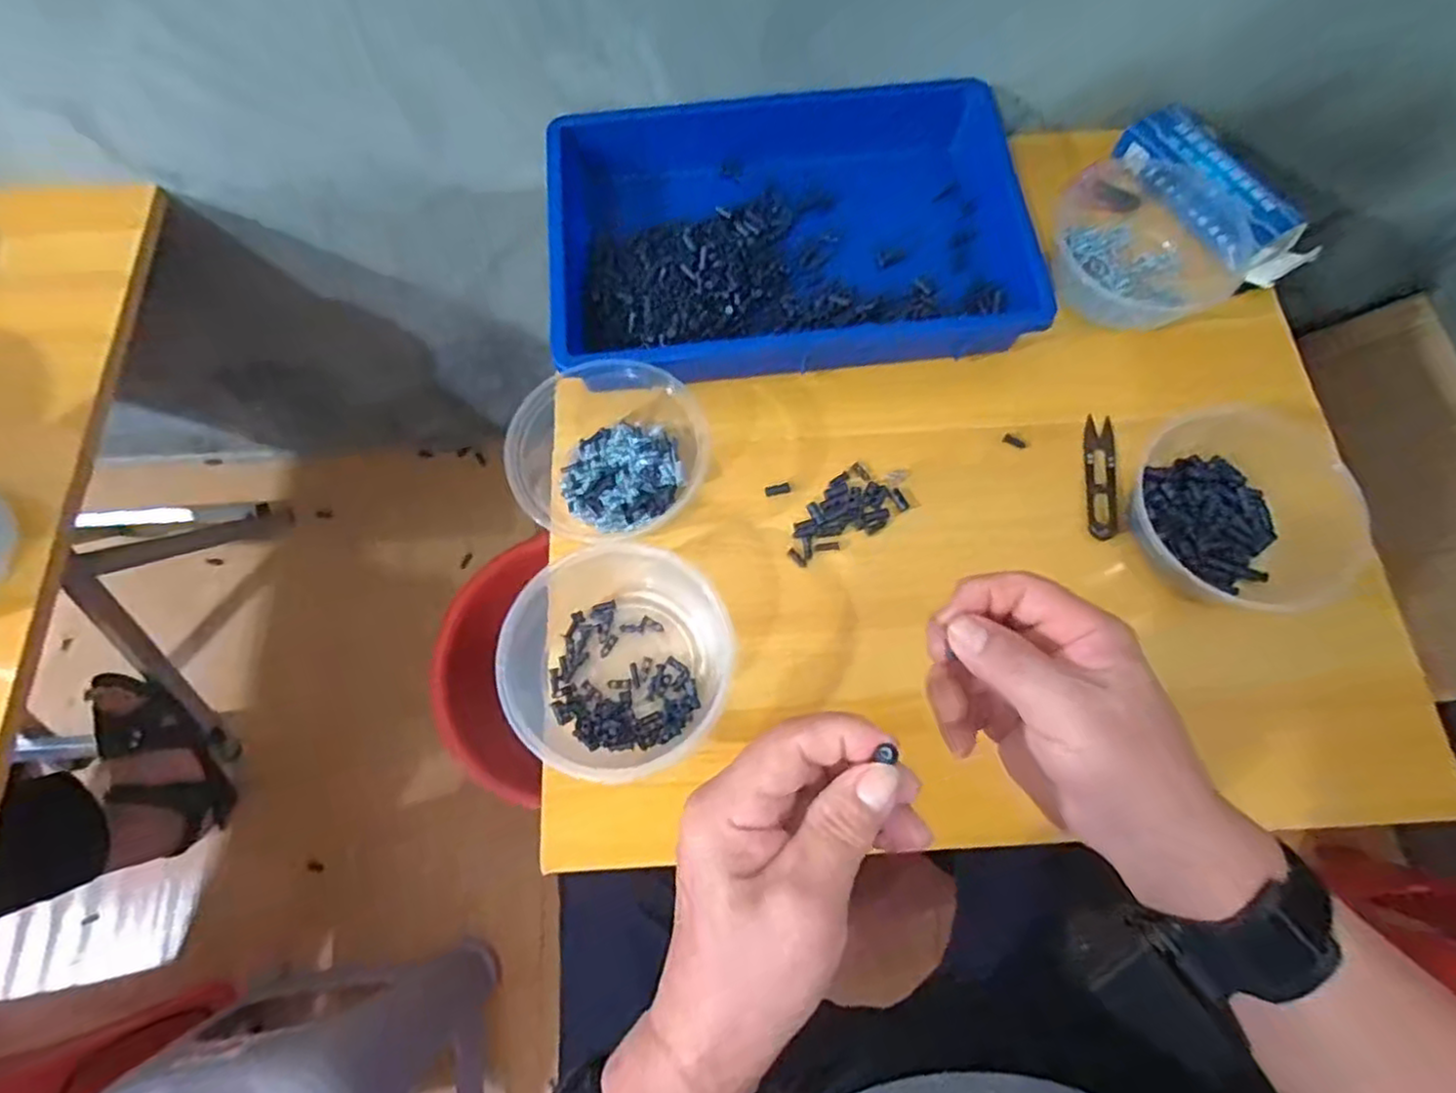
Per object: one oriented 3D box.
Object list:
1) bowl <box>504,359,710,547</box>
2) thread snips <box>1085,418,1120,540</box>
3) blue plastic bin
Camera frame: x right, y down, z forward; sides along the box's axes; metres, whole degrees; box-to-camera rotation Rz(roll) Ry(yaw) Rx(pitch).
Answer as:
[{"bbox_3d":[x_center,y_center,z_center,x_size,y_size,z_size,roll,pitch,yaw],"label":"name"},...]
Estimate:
[{"bbox_3d":[-0.085,-0.074,0.493,0.132,0.054,0.126,0,71,-1],"label":"bowl"},{"bbox_3d":[0.280,-0.053,0.516,0.022,0.008,0.102,8,71,1],"label":"thread snips"},{"bbox_3d":[0.043,-0.258,0.552,0.363,0.063,0.261,-5,71,-3],"label":"blue plastic bin"}]

